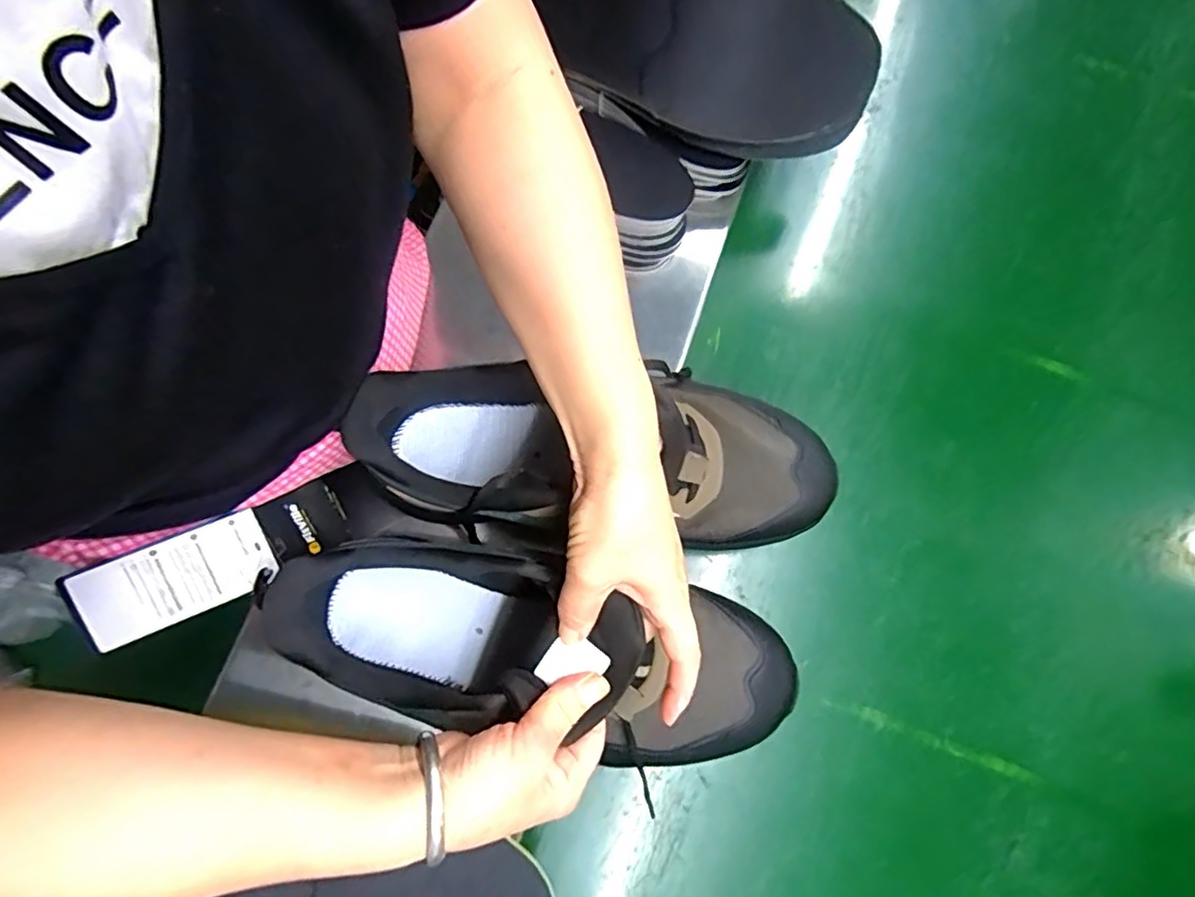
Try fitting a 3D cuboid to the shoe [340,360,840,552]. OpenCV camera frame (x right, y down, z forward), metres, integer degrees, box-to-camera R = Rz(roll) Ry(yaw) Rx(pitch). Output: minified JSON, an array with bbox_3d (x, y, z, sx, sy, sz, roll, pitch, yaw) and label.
[{"bbox_3d":[0.007,0.003,0.403,0.305,0.106,0.100,7,77,-3],"label":"shoe"}]

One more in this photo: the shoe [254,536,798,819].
[{"bbox_3d":[-0.029,0.122,0.357,0.299,0.115,0.096,11,77,2],"label":"shoe"}]

